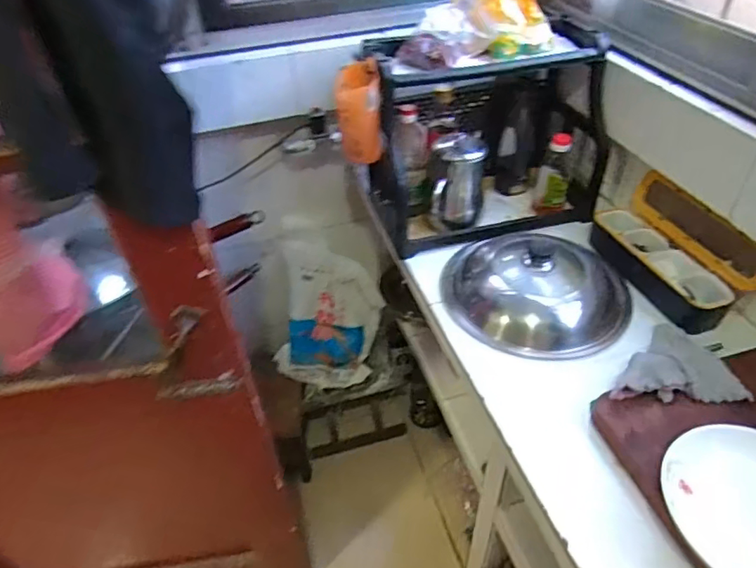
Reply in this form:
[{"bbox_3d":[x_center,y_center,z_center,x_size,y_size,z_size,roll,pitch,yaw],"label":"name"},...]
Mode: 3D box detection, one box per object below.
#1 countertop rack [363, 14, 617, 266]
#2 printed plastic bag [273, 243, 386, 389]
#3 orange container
[{"bbox_3d":[0.208,-0.285,1.022,0.434,0.334,0.229,-12,43,-10],"label":"countertop rack"},{"bbox_3d":[-0.132,0.093,1.481,0.269,0.383,0.082,9,12,-10],"label":"printed plastic bag"},{"bbox_3d":[-0.034,-0.303,0.931,0.068,0.163,0.084,-8,42,-5],"label":"orange container"}]

